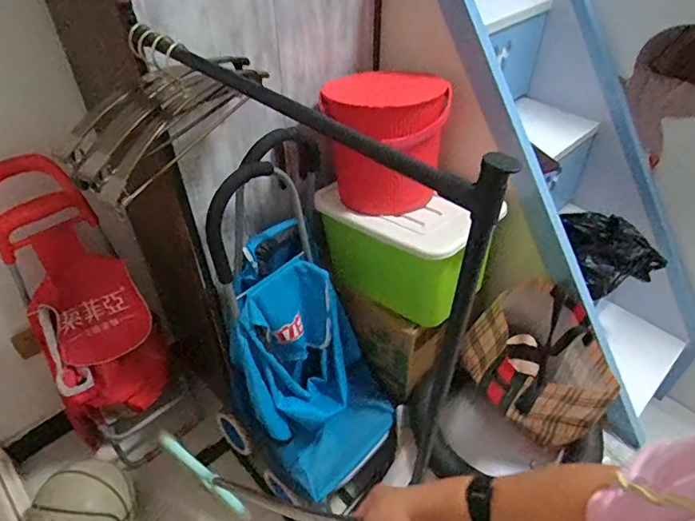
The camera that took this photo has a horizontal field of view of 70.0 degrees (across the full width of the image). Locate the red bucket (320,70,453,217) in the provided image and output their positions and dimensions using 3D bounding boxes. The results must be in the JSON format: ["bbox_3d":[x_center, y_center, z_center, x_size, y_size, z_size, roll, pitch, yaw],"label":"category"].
[{"bbox_3d":[0.094,-0.270,1.099,0.235,0.245,0.235,0,44,0],"label":"red bucket"}]

